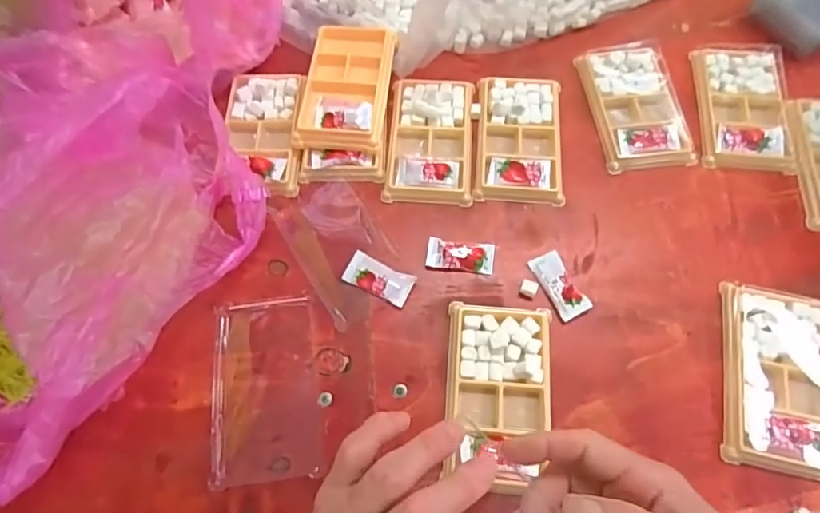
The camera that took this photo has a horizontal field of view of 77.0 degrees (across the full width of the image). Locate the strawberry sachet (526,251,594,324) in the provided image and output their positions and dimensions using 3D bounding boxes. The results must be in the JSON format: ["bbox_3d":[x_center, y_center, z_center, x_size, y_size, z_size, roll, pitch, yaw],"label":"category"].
[{"bbox_3d":[0.123,0.023,0.426,0.026,0.010,0.058,-23,67,-8],"label":"strawberry sachet"}]

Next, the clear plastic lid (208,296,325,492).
[{"bbox_3d":[-0.111,0.099,0.399,0.078,0.015,0.138,-8,66,-1],"label":"clear plastic lid"}]

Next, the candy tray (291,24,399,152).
[{"bbox_3d":[-0.060,-0.165,0.496,0.078,0.027,0.136,6,66,5],"label":"candy tray"}]

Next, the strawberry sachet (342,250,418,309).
[{"bbox_3d":[-0.026,0.019,0.433,0.057,0.005,0.028,25,69,12],"label":"strawberry sachet"}]

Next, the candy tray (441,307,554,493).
[{"bbox_3d":[0.068,0.103,0.391,0.077,0.020,0.134,5,66,4],"label":"candy tray"}]

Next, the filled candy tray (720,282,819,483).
[{"bbox_3d":[0.278,0.090,0.387,0.076,0.014,0.136,11,67,7],"label":"filled candy tray"}]

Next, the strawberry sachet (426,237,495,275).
[{"bbox_3d":[0.043,-0.001,0.440,0.056,0.008,0.025,6,66,5],"label":"strawberry sachet"}]

